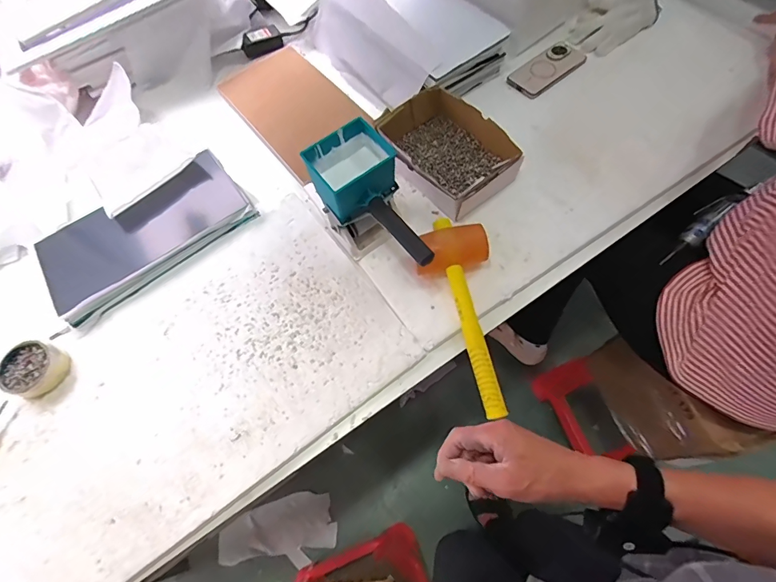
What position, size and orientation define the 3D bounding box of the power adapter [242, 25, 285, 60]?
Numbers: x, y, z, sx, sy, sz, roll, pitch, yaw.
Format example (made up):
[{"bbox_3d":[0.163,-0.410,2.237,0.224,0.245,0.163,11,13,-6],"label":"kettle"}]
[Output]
[{"bbox_3d":[-0.309,-0.611,1.017,0.037,0.047,0.114,40,61,18],"label":"power adapter"}]

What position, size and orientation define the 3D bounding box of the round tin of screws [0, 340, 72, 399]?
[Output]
[{"bbox_3d":[-0.567,0.123,0.658,0.090,0.030,0.086,19,67,14],"label":"round tin of screws"}]

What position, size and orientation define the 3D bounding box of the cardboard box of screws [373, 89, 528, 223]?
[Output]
[{"bbox_3d":[0.108,-0.263,0.762,0.168,0.066,0.242,-34,66,-11],"label":"cardboard box of screws"}]

